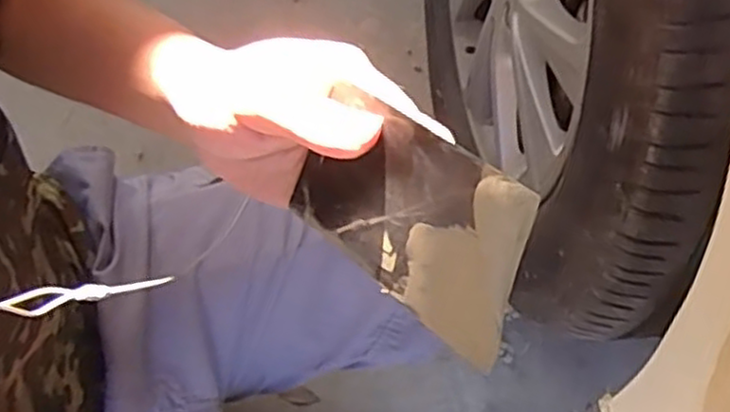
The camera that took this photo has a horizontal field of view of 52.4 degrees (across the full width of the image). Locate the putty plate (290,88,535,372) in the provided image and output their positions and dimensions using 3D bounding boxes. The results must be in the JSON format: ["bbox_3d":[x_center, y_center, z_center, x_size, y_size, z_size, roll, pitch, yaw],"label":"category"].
[{"bbox_3d":[0.012,0.001,0.288,0.006,0.075,0.118,-15,39,-37],"label":"putty plate"}]

